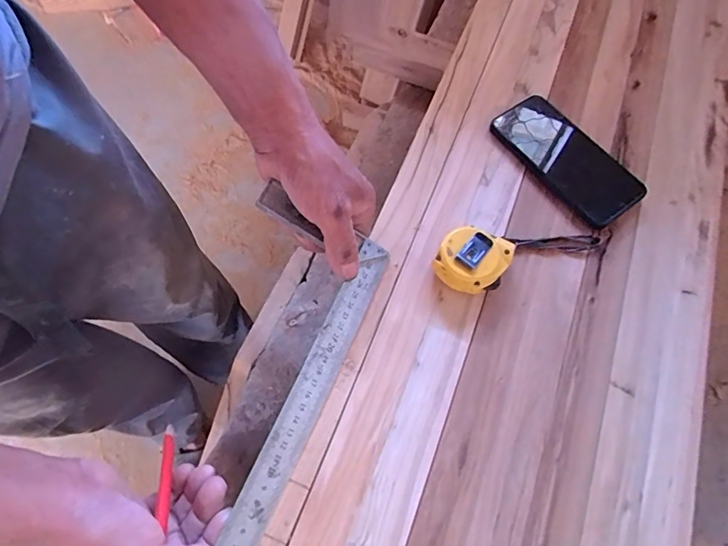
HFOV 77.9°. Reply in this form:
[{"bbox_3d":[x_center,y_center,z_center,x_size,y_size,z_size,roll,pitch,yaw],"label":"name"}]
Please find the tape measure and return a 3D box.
[{"bbox_3d":[0.094,-0.010,0.398,0.059,0.033,0.054,1,66,-2],"label":"tape measure"}]

